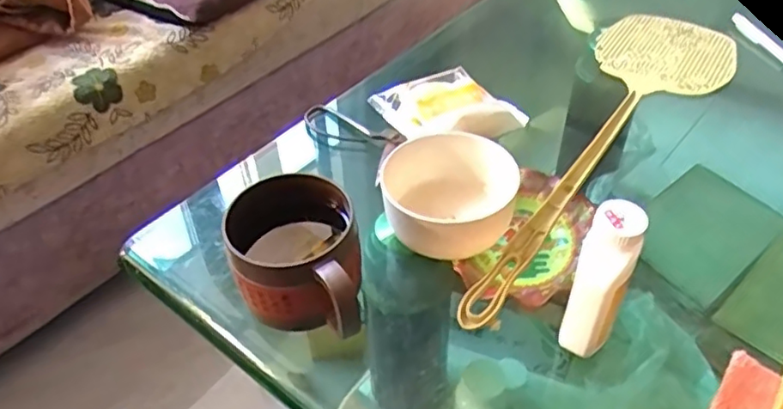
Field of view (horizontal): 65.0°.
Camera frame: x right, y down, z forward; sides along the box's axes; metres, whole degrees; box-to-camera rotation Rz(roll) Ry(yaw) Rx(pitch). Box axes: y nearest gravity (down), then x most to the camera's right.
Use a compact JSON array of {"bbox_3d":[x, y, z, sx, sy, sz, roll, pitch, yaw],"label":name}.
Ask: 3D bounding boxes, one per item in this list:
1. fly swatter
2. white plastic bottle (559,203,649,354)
[{"bbox_3d":[0.227,-0.064,0.595,0.139,0.020,0.522,20,49,22],"label":"fly swatter"},{"bbox_3d":[0.137,0.052,0.403,0.031,0.113,0.039,21,50,23],"label":"white plastic bottle"}]

